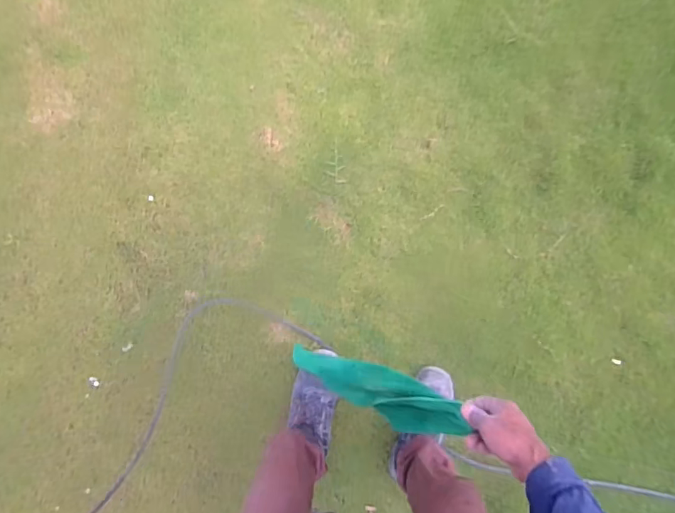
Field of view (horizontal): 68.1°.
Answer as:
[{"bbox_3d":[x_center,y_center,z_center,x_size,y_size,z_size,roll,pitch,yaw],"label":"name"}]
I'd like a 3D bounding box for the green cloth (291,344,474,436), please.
[{"bbox_3d":[0.074,0.255,0.946,0.082,0.464,0.077,1,94,-35],"label":"green cloth"}]

